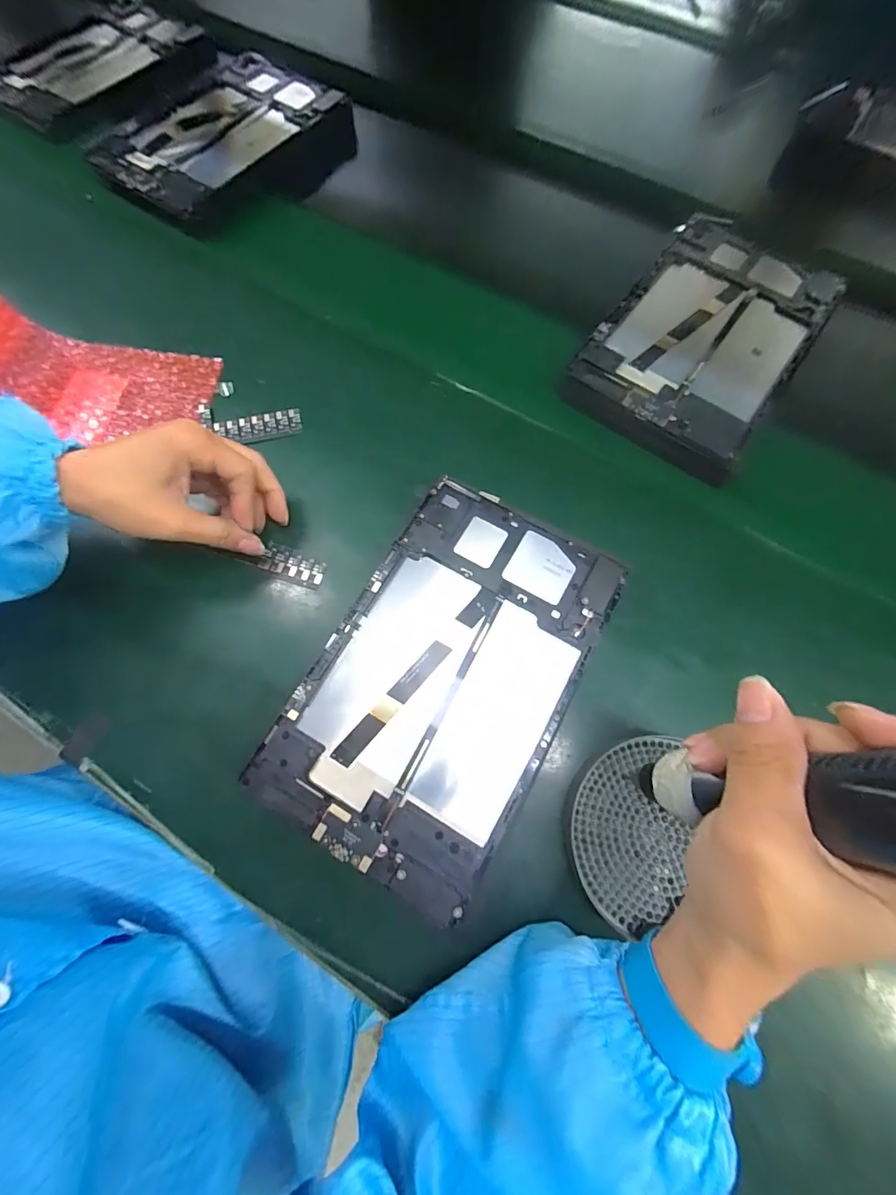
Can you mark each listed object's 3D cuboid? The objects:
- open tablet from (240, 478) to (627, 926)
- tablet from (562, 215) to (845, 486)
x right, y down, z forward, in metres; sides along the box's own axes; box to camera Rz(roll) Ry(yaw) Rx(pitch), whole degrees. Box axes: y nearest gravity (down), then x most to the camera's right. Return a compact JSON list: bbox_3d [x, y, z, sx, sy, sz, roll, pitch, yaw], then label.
[{"bbox_3d":[0.000,0.046,0.287,0.150,0.013,0.235,28,75,9],"label":"open tablet"},{"bbox_3d":[0.225,-0.230,0.392,0.151,0.016,0.254,34,74,12],"label":"tablet"}]

